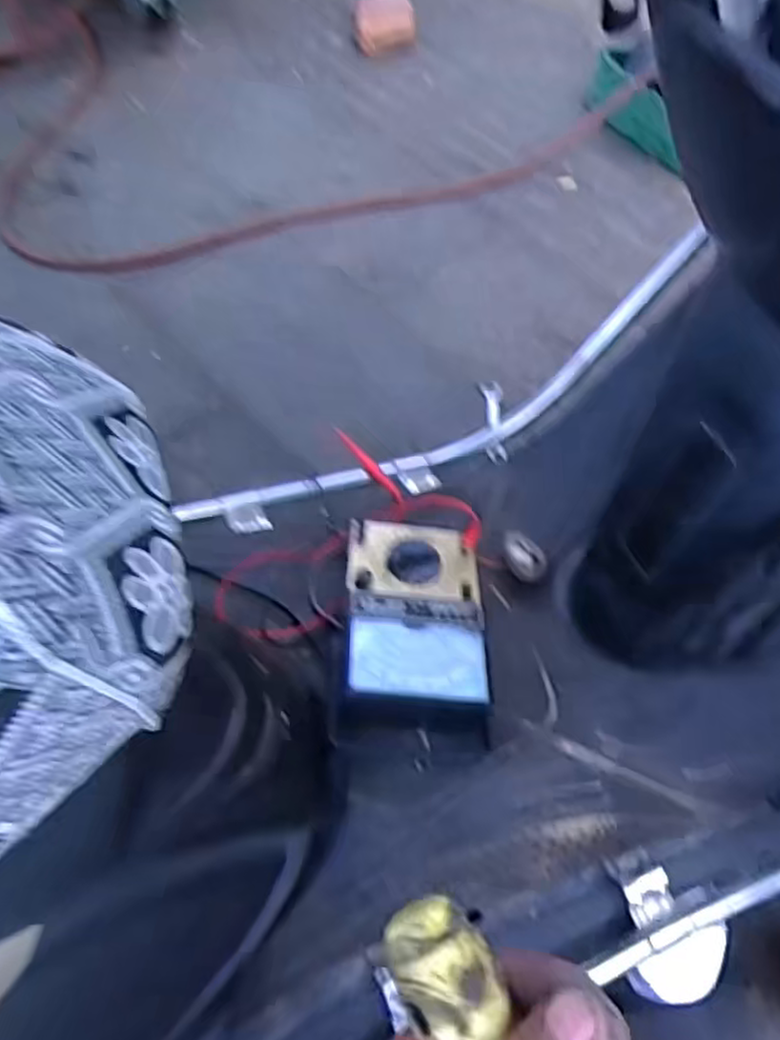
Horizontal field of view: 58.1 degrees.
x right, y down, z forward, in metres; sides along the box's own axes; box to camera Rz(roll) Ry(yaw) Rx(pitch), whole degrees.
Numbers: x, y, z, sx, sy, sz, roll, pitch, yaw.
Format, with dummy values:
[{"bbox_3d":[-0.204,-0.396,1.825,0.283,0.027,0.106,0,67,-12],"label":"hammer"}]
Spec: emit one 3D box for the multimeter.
[{"bbox_3d":[0.017,0.082,0.548,0.113,0.051,0.186,2,61,-3],"label":"multimeter"}]

